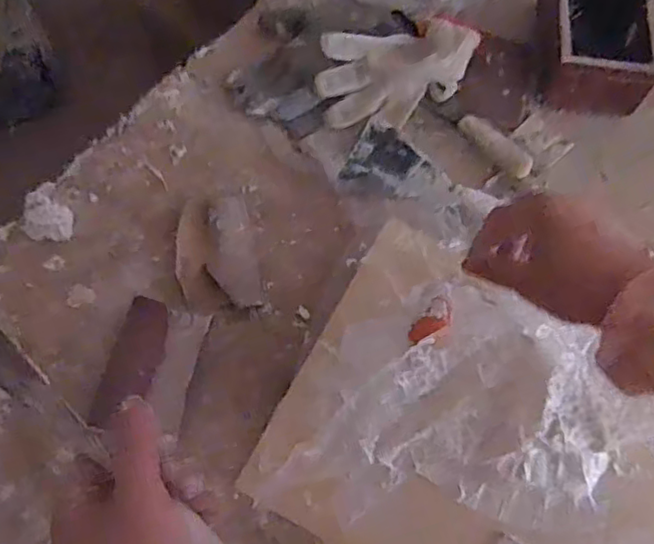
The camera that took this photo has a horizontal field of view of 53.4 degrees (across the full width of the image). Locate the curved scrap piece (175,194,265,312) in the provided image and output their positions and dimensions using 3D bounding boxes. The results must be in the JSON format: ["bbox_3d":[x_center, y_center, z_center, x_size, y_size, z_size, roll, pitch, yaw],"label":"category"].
[{"bbox_3d":[-0.102,-0.018,0.596,0.071,0.018,0.108,-11,65,-8],"label":"curved scrap piece"}]

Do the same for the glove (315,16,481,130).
[{"bbox_3d":[0.075,-0.215,0.686,0.178,0.053,0.097,-25,69,-14],"label":"glove"}]

